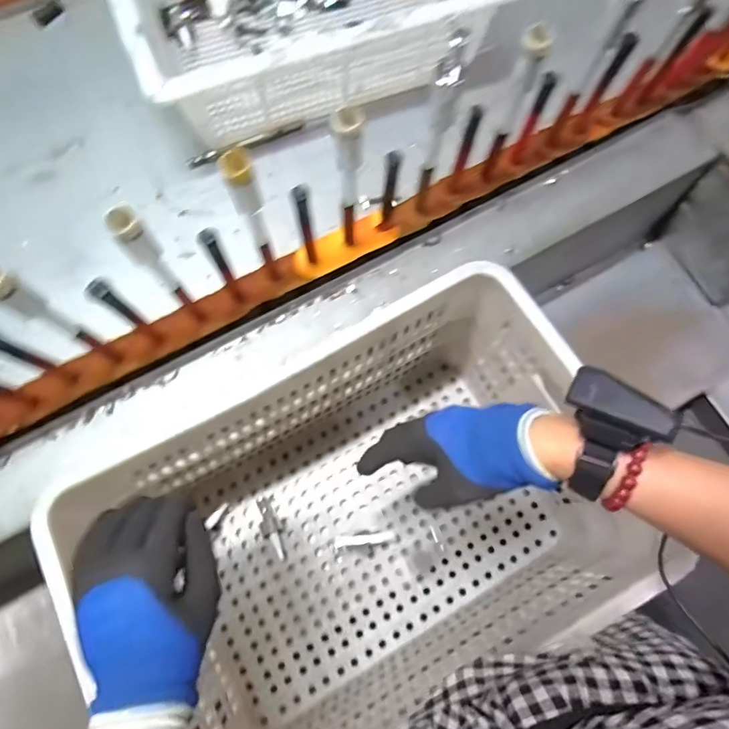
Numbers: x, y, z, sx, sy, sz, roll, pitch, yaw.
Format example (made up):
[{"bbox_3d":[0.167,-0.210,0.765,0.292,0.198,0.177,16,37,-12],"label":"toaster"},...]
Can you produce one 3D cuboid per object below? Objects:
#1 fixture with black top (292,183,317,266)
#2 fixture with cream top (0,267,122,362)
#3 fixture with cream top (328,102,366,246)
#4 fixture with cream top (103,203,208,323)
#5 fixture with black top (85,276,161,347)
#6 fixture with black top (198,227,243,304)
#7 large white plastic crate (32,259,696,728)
[{"bbox_3d":[-0.065,-0.151,0.537,0.013,0.130,0.013,-12,74,-5],"label":"fixture with black top"},{"bbox_3d":[-0.290,-0.038,0.461,0.021,0.203,0.023,1,73,-2],"label":"fixture with cream top"},{"bbox_3d":[-0.013,-0.180,0.511,0.036,0.209,0.030,-8,74,-4],"label":"fixture with cream top"},{"bbox_3d":[-0.195,-0.084,0.480,0.026,0.212,0.023,-41,79,-13],"label":"fixture with cream top"},{"bbox_3d":[-0.248,-0.052,0.509,0.018,0.138,0.020,36,76,8],"label":"fixture with black top"},{"bbox_3d":[-0.152,-0.105,0.528,0.019,0.137,0.015,-27,76,-9],"label":"fixture with black top"},{"bbox_3d":[-0.004,0.188,0.576,0.516,0.285,0.339,-28,75,-9],"label":"large white plastic crate"}]

